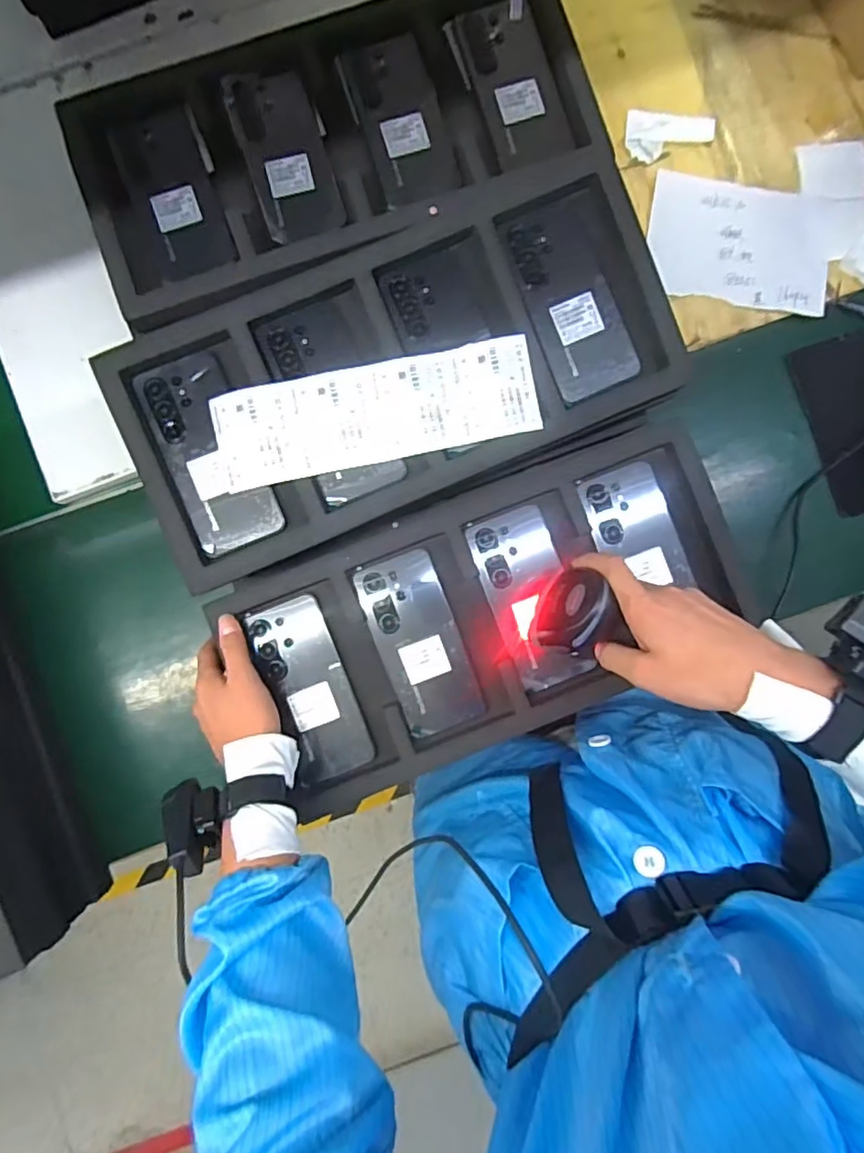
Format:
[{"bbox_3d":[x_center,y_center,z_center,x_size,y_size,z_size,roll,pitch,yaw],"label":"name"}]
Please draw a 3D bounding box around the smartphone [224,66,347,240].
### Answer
[{"bbox_3d":[-0.139,-0.399,0.554,0.073,0.009,0.158,-19,89,-2],"label":"smartphone"}]

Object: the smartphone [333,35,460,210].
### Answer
[{"bbox_3d":[-0.029,-0.432,0.559,0.079,0.008,0.159,-19,89,-2],"label":"smartphone"}]

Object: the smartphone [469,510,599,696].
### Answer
[{"bbox_3d":[0.094,0.021,0.557,0.075,0.010,0.164,-20,89,-2],"label":"smartphone"}]

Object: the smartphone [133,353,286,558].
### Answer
[{"bbox_3d":[-0.194,-0.105,0.513,0.076,0.006,0.166,-22,95,-3],"label":"smartphone"}]

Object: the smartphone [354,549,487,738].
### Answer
[{"bbox_3d":[-0.011,0.063,0.554,0.075,0.006,0.166,-21,89,-2],"label":"smartphone"}]

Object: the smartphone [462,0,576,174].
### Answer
[{"bbox_3d":[0.080,-0.471,0.561,0.071,0.007,0.161,-15,88,-2],"label":"smartphone"}]

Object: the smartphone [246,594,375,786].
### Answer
[{"bbox_3d":[-0.114,0.107,0.558,0.075,0.015,0.170,-20,91,3],"label":"smartphone"}]

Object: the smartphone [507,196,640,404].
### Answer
[{"bbox_3d":[0.124,-0.244,0.521,0.074,0.006,0.162,-22,95,0],"label":"smartphone"}]

